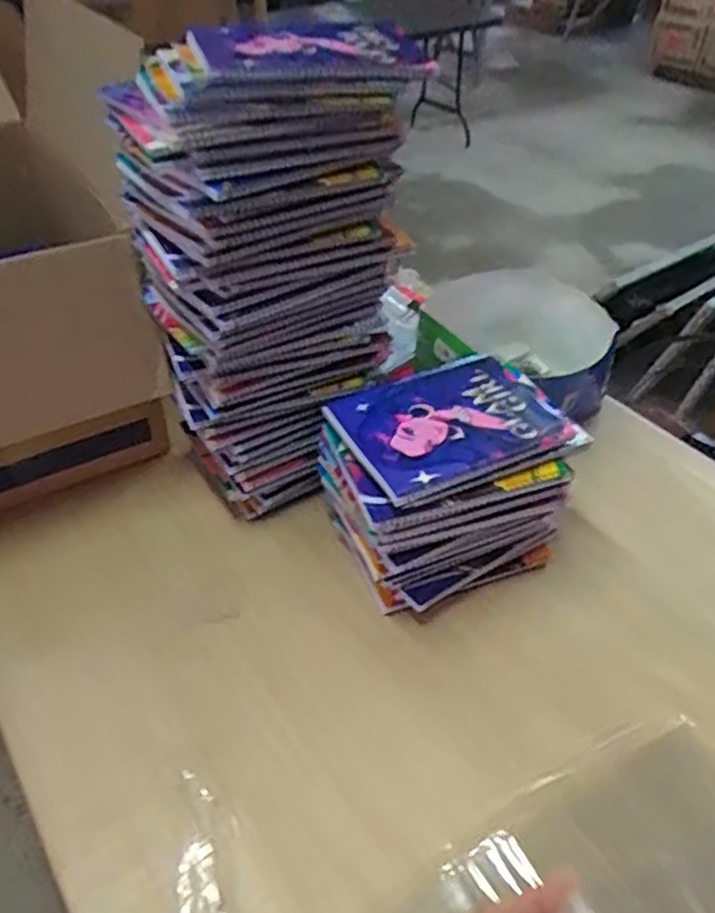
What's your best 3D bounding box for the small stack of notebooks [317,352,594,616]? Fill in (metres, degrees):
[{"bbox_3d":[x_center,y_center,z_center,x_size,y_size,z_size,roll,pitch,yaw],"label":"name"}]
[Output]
[{"bbox_3d":[0.093,0.035,0.749,0.233,0.187,0.174,-16,43,-18],"label":"small stack of notebooks"}]

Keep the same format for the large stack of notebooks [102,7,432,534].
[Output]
[{"bbox_3d":[-0.091,-0.181,0.735,0.244,0.415,0.181,-27,48,-29],"label":"large stack of notebooks"}]

